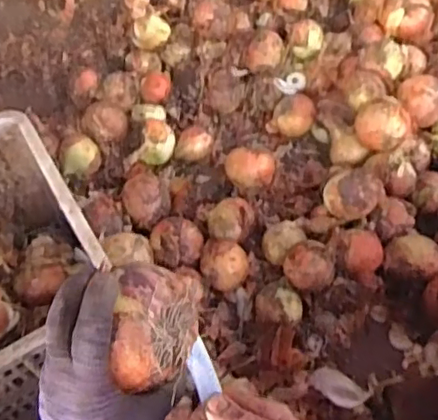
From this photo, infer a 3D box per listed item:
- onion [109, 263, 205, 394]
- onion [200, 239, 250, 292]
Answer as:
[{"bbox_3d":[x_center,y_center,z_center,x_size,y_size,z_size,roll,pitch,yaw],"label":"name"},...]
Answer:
[{"bbox_3d":[-0.041,0.080,0.418,0.055,0.051,0.082,-1,61,3],"label":"onion"},{"bbox_3d":[0.008,0.089,0.947,0.078,0.061,0.080,11,59,10],"label":"onion"}]

